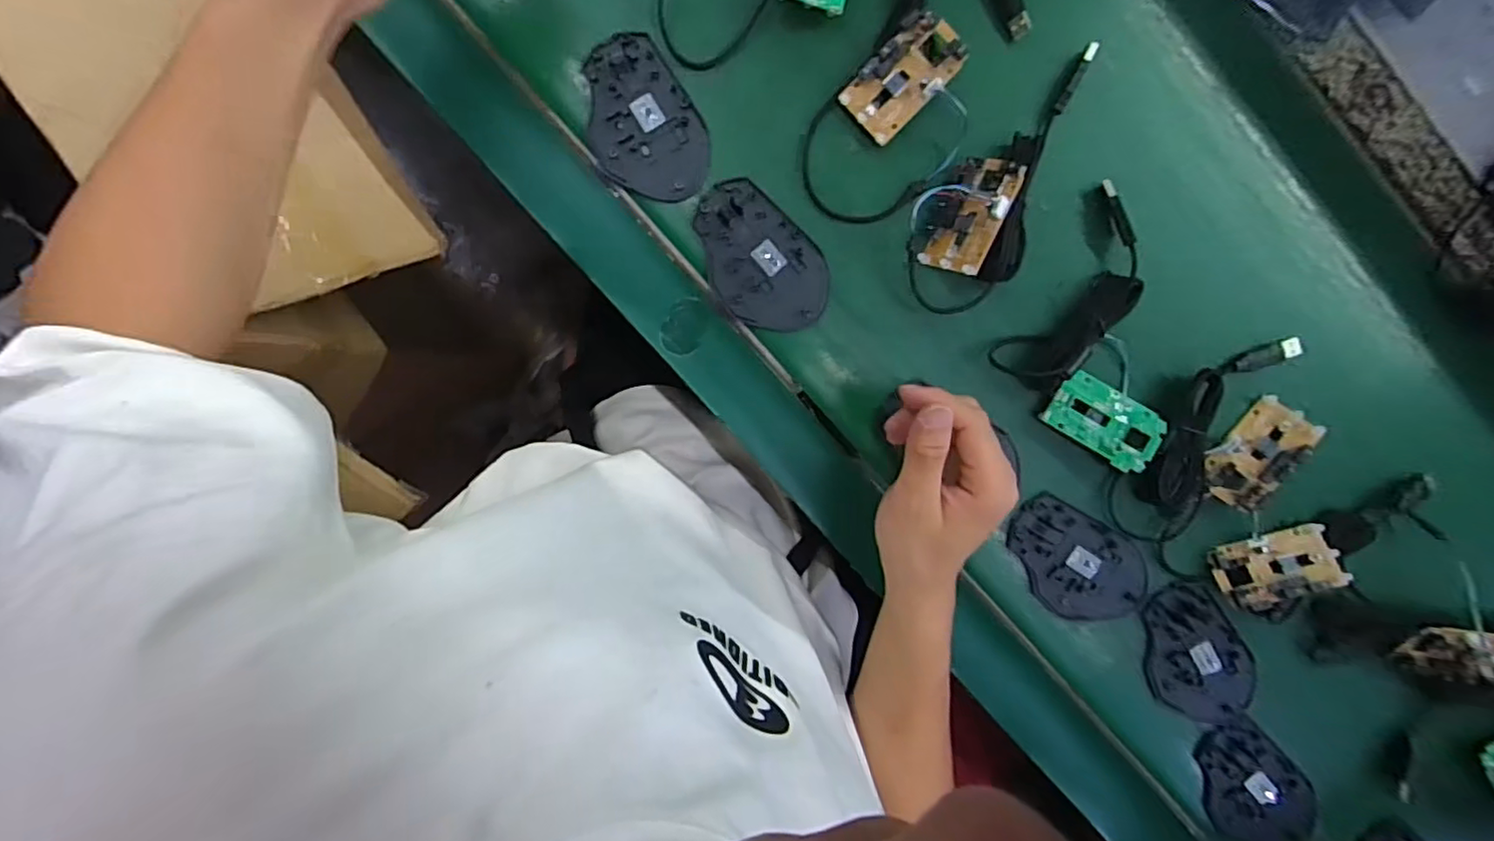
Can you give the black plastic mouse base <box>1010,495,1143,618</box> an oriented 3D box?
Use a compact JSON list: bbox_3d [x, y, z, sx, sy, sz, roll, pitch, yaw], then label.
[{"bbox_3d":[0.236,0.104,0.459,0.108,0.004,0.071,29,91,-4],"label":"black plastic mouse base"}]

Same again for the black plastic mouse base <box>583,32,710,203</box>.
[{"bbox_3d":[-0.072,-0.200,0.430,0.073,0.004,0.110,-31,94,-1],"label":"black plastic mouse base"}]

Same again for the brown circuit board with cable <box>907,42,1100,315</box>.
[{"bbox_3d":[0.183,-0.158,0.430,0.080,0.034,0.202,44,92,-6],"label":"brown circuit board with cable"}]

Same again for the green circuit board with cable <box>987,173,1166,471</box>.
[{"bbox_3d":[0.260,-0.056,0.448,0.138,0.021,0.145,40,90,-4],"label":"green circuit board with cable"}]

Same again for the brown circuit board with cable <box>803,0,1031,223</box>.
[{"bbox_3d":[0.114,-0.228,0.430,0.095,0.024,0.195,29,91,-4],"label":"brown circuit board with cable"}]

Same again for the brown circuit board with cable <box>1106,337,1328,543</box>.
[{"bbox_3d":[0.338,0.017,0.454,0.089,0.022,0.173,41,90,-4],"label":"brown circuit board with cable"}]

